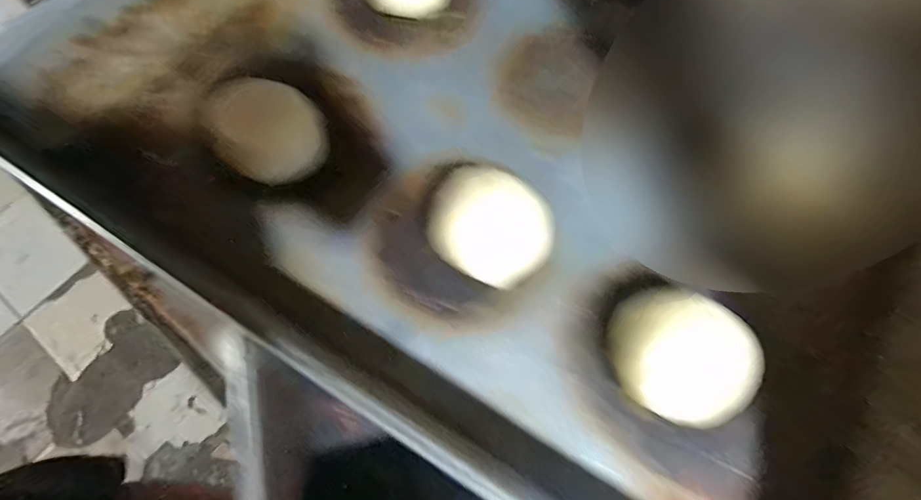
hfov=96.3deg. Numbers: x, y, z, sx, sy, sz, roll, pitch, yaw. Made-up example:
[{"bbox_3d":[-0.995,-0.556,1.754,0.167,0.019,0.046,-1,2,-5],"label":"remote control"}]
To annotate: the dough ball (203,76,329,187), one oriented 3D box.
[{"bbox_3d":[-0.095,-0.060,0.209,0.046,0.037,0.042,0,72,-1],"label":"dough ball"}]

